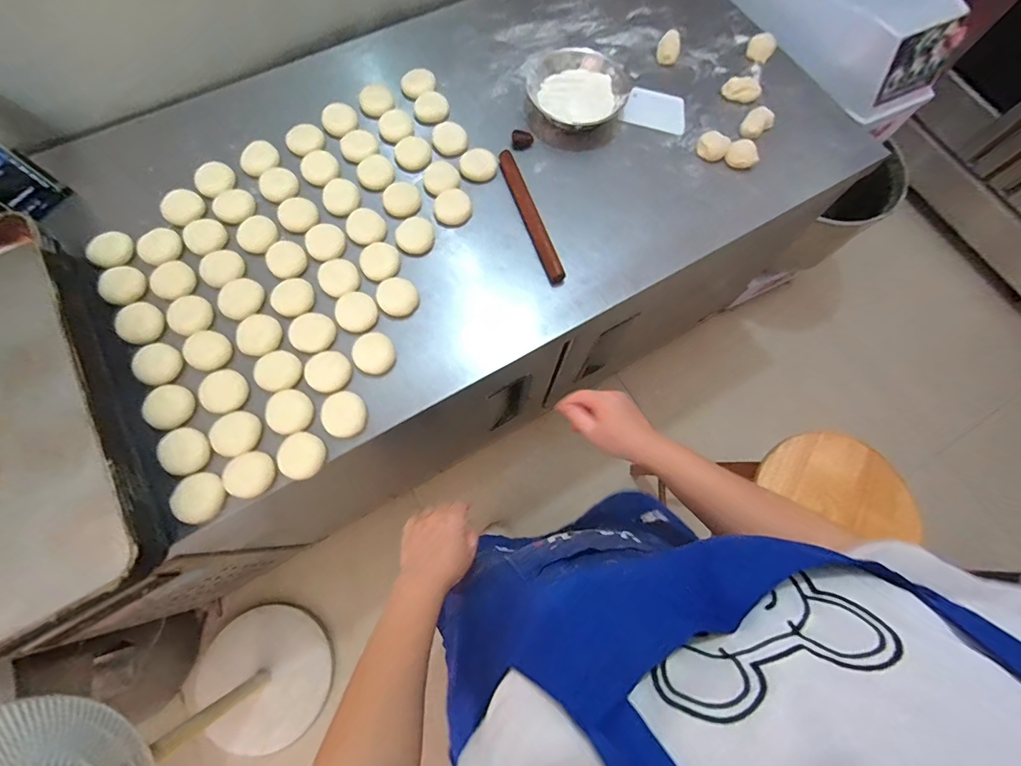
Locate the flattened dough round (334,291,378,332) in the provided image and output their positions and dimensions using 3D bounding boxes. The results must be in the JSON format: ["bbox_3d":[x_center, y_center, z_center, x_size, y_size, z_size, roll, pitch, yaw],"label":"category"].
[{"bbox_3d":[-0.250,-0.116,0.709,0.064,0.007,0.070,1,72,-2],"label":"flattened dough round"}]

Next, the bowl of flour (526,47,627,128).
[{"bbox_3d":[0.128,-0.569,0.855,0.178,0.053,0.170,1,72,-2],"label":"bowl of flour"}]

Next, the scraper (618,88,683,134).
[{"bbox_3d":[0.290,-0.550,0.880,0.126,0.009,0.101,16,73,1],"label":"scraper"}]

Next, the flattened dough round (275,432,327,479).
[{"bbox_3d":[-0.305,0.105,0.637,0.064,0.014,0.065,1,72,-2],"label":"flattened dough round"}]

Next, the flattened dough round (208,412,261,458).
[{"bbox_3d":[-0.405,0.074,0.642,0.067,0.007,0.065,1,72,-2],"label":"flattened dough round"}]

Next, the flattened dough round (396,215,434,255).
[{"bbox_3d":[-0.165,-0.256,0.756,0.064,0.023,0.065,1,72,-2],"label":"flattened dough round"}]

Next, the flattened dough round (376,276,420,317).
[{"bbox_3d":[-0.185,-0.143,0.718,0.065,0.014,0.065,1,72,-2],"label":"flattened dough round"}]

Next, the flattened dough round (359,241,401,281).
[{"bbox_3d":[-0.219,-0.206,0.734,0.064,0.020,0.057,-29,75,-11],"label":"flattened dough round"}]

